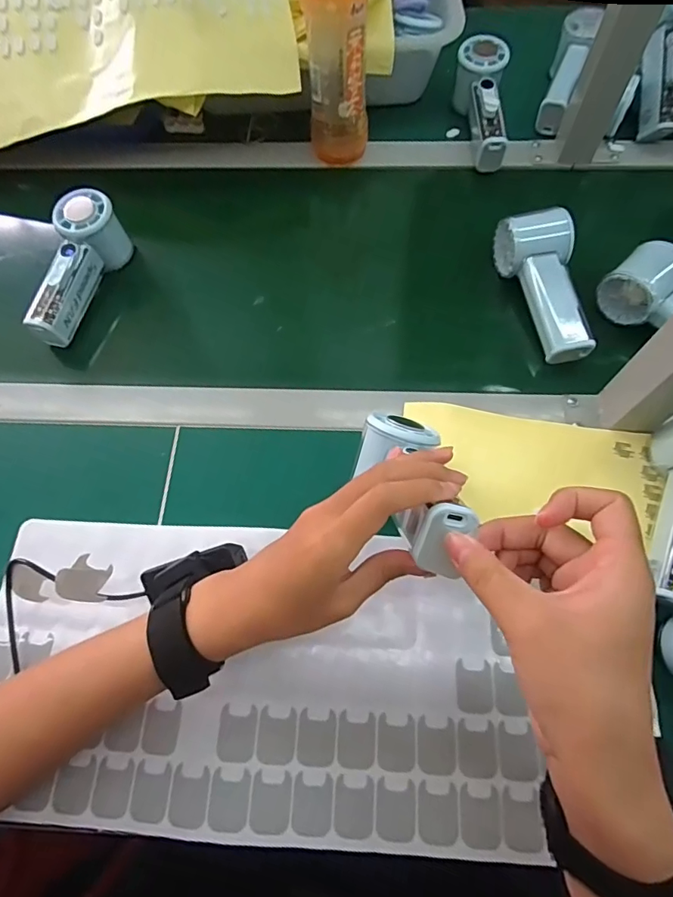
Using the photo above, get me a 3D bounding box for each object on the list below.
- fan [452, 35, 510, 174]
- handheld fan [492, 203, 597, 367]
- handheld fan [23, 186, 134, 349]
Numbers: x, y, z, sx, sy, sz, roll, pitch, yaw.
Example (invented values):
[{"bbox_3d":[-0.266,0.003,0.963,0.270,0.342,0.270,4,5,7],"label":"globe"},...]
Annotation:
[{"bbox_3d":[0.171,-0.395,0.551,0.050,0.054,0.155,-4,82,0],"label":"fan"},{"bbox_3d":[0.197,-0.155,0.447,0.057,0.048,0.141,-6,66,-1],"label":"handheld fan"},{"bbox_3d":[-0.257,-0.177,0.472,0.049,0.061,0.149,8,66,5],"label":"handheld fan"}]

